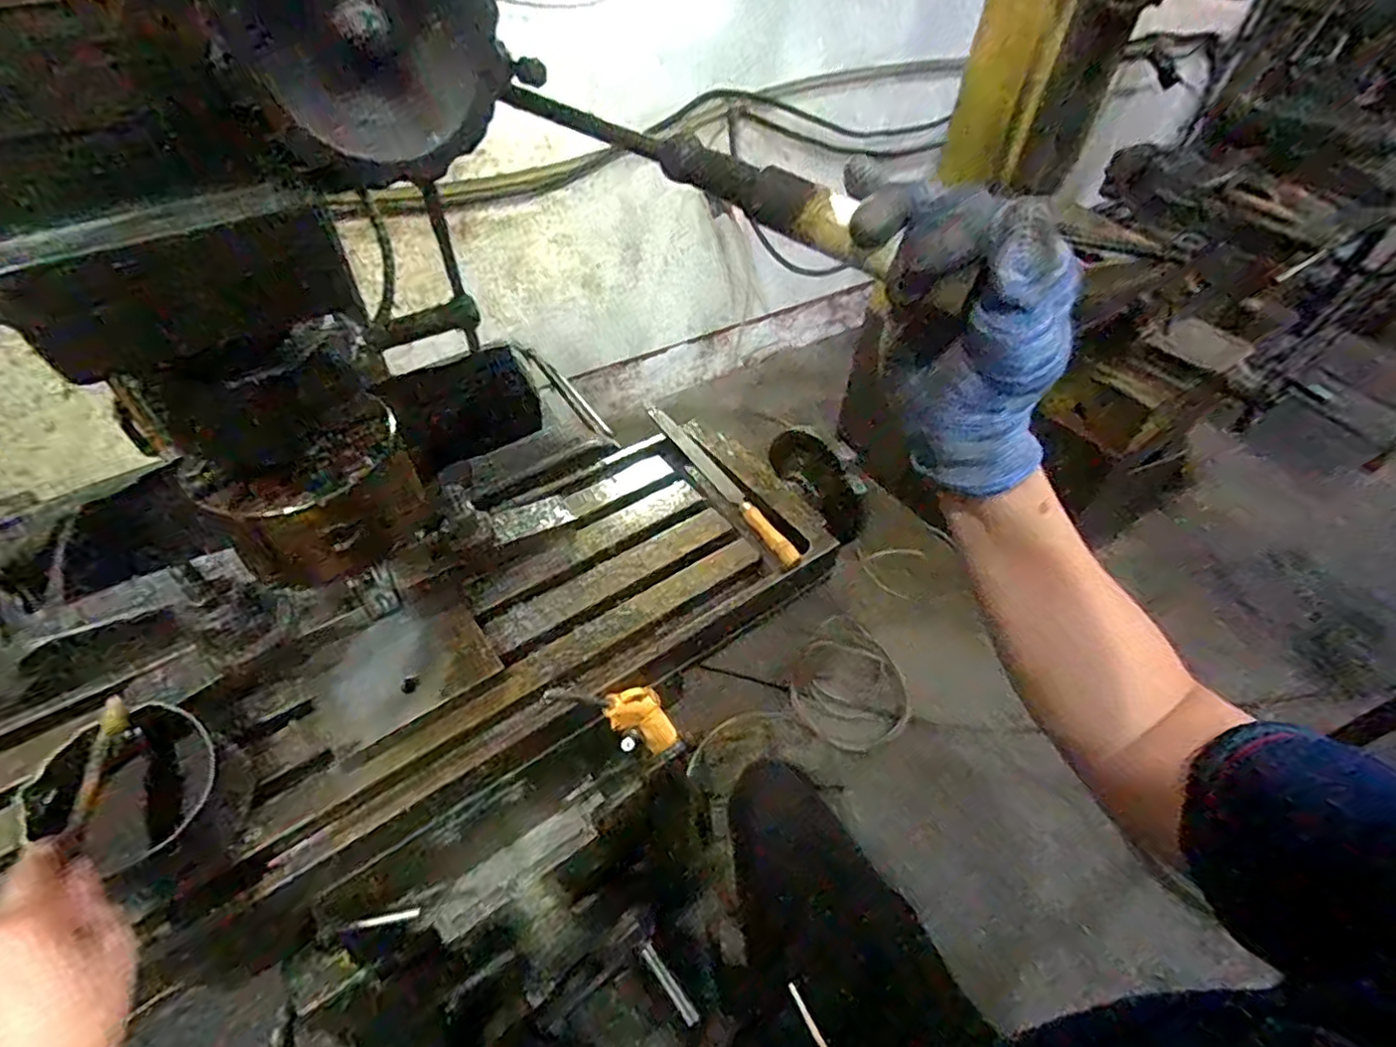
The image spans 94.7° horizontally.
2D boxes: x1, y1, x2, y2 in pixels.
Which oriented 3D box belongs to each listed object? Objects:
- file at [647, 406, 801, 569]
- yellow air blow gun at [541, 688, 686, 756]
[{"bbox_3d":[0.021,-0.052,0.683,0.021,0.025,0.279,-23,52,-22],"label":"file"},{"bbox_3d":[-0.056,0.163,0.553,0.052,0.201,0.021,-33,52,3],"label":"yellow air blow gun"}]

